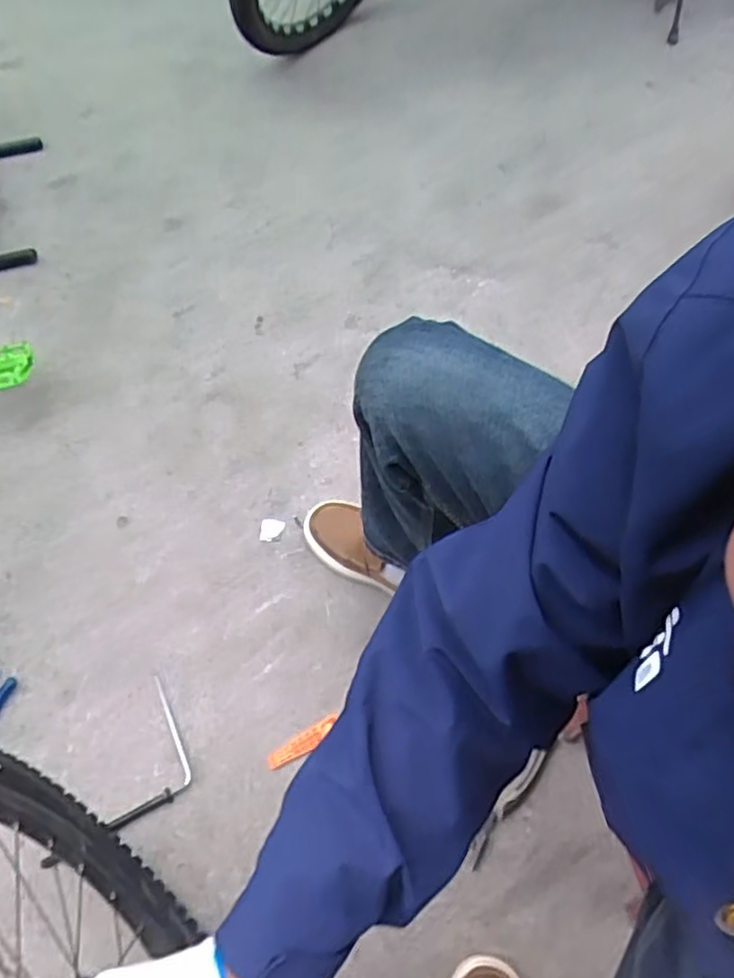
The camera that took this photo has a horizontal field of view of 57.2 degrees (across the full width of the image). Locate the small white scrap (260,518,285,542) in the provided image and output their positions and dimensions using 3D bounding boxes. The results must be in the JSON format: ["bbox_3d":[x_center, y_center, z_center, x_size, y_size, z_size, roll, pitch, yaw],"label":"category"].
[{"bbox_3d":[-0.148,0.064,1.047,0.035,0.004,0.036,10,69,4],"label":"small white scrap"}]

